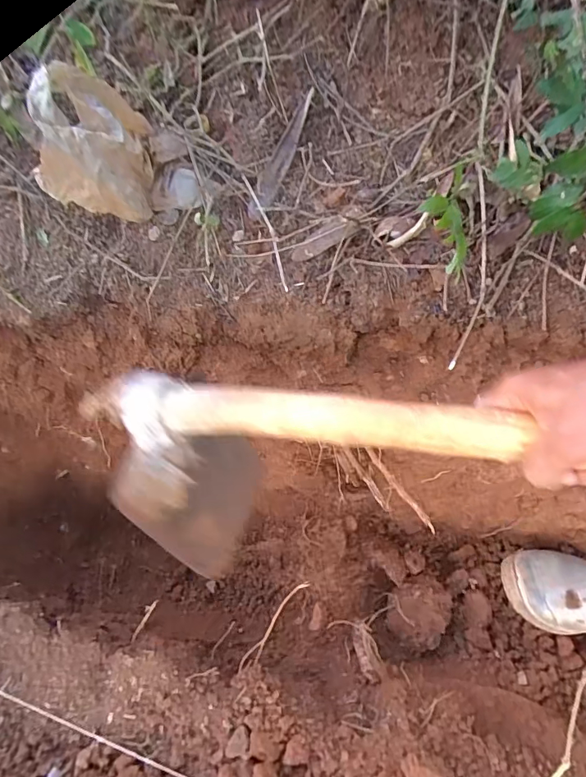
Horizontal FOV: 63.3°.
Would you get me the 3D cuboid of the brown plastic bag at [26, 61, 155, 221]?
[{"bbox_3d":[-0.206,-0.260,0.498,0.099,0.106,0.132,-5,59,-6],"label":"brown plastic bag"}]

